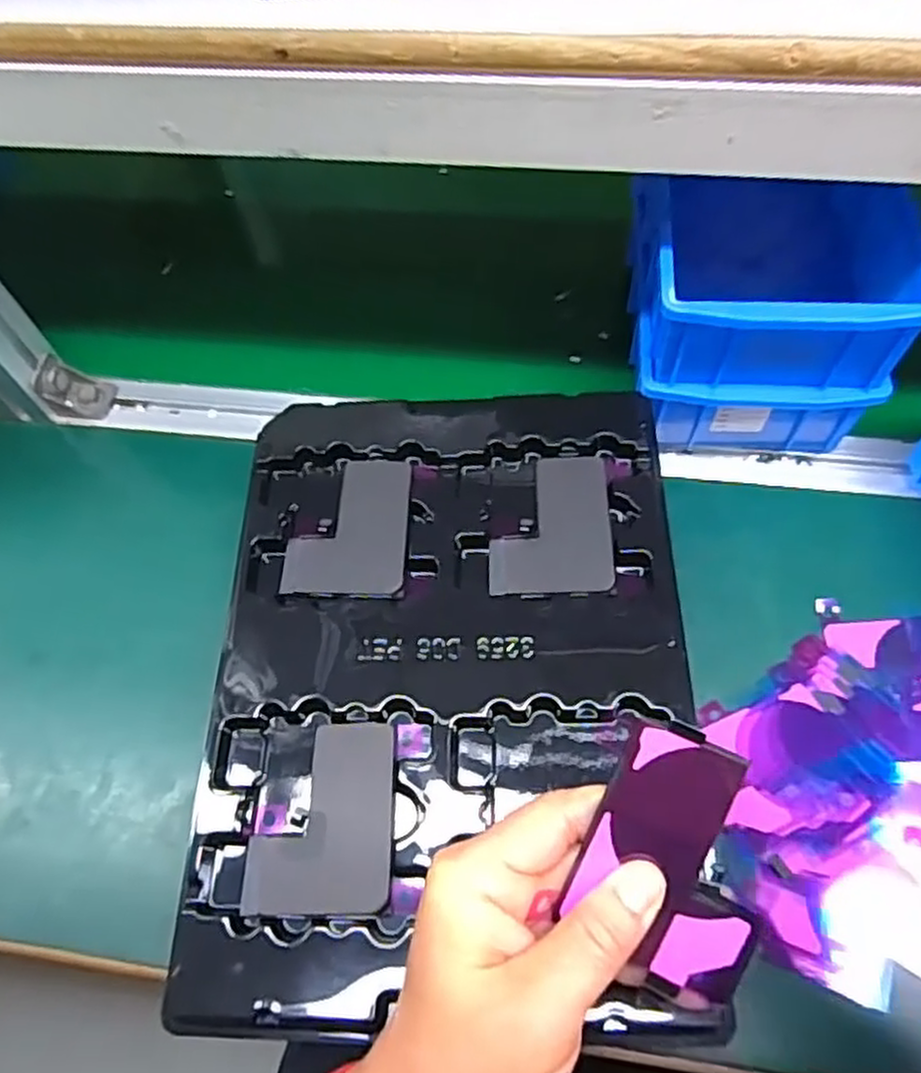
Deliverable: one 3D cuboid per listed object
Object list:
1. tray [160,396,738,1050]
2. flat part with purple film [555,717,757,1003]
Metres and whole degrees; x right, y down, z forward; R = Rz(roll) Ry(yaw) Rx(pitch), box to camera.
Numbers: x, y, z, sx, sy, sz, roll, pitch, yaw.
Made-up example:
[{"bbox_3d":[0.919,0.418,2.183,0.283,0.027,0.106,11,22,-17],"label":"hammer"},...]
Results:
[{"bbox_3d":[-0.005,0.058,0.337,0.208,0.034,0.282,-1,58,4],"label":"tray"},{"bbox_3d":[0.070,0.104,0.237,0.058,0.005,0.077,20,97,9],"label":"flat part with purple film"}]

